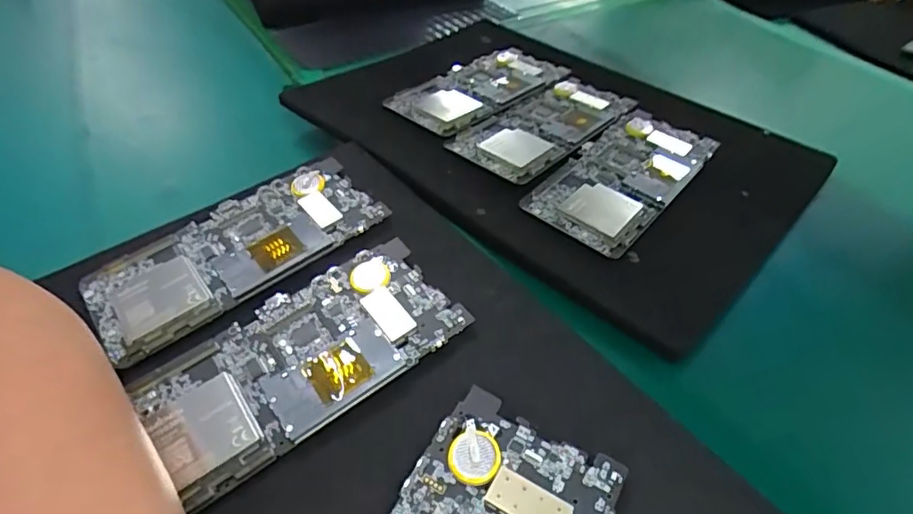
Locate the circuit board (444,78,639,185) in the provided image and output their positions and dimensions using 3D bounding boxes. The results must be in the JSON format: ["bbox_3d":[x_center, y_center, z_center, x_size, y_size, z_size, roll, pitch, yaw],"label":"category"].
[{"bbox_3d":[0.067,-0.097,0.396,0.137,0.012,0.070,-33,55,-30],"label":"circuit board"}]

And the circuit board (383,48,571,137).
[{"bbox_3d":[0.019,-0.136,0.431,0.135,0.011,0.069,-34,59,-28],"label":"circuit board"}]

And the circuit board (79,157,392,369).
[{"bbox_3d":[-0.119,-0.005,0.294,0.152,0.005,0.069,-32,56,-19],"label":"circuit board"}]

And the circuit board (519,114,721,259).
[{"bbox_3d":[0.110,-0.055,0.353,0.069,0.010,0.137,33,53,27],"label":"circuit board"}]

